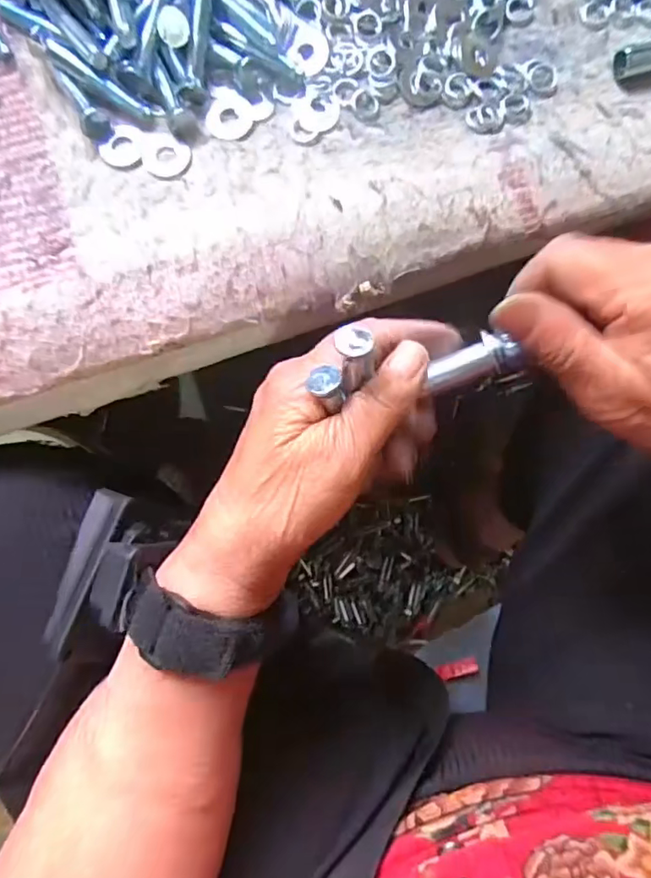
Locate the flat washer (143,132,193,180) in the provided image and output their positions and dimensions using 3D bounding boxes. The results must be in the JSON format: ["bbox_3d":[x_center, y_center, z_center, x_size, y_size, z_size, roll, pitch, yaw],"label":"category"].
[{"bbox_3d":[-0.075,-0.130,0.246,0.024,0.004,0.021,31,81,1],"label":"flat washer"}]

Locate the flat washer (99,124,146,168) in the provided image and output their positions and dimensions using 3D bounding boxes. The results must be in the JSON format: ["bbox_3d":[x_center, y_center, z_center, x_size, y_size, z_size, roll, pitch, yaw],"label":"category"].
[{"bbox_3d":[-0.092,-0.134,0.244,0.018,0.004,0.021,41,81,3],"label":"flat washer"}]

